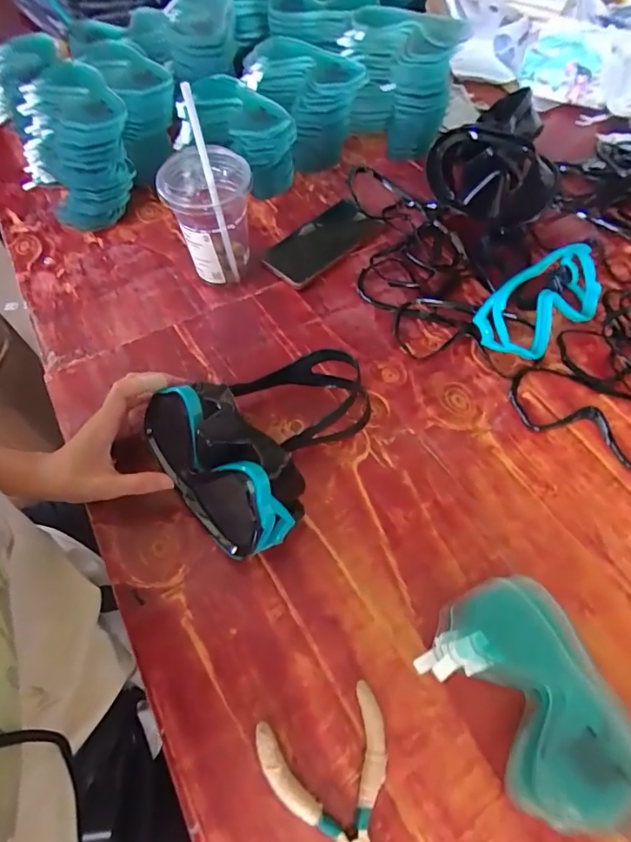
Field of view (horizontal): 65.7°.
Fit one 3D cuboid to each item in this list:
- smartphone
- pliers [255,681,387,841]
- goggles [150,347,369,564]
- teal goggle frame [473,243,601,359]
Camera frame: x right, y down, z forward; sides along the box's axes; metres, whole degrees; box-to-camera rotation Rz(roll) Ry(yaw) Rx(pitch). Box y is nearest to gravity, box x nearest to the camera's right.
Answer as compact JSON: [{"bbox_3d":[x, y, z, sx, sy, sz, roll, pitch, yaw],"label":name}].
[{"bbox_3d":[0.006,-0.223,0.613,0.074,0.012,0.145,39,69,20],"label":"smartphone"},{"bbox_3d":[0.018,0.267,0.347,0.090,0.017,0.122,-19,62,-9],"label":"pliers"},{"bbox_3d":[-0.031,0.011,0.443,0.203,0.093,0.153,-30,65,-14],"label":"goggles"},{"bbox_3d":[0.249,-0.132,0.539,0.168,0.039,0.089,-36,106,-20],"label":"teal goggle frame"}]

